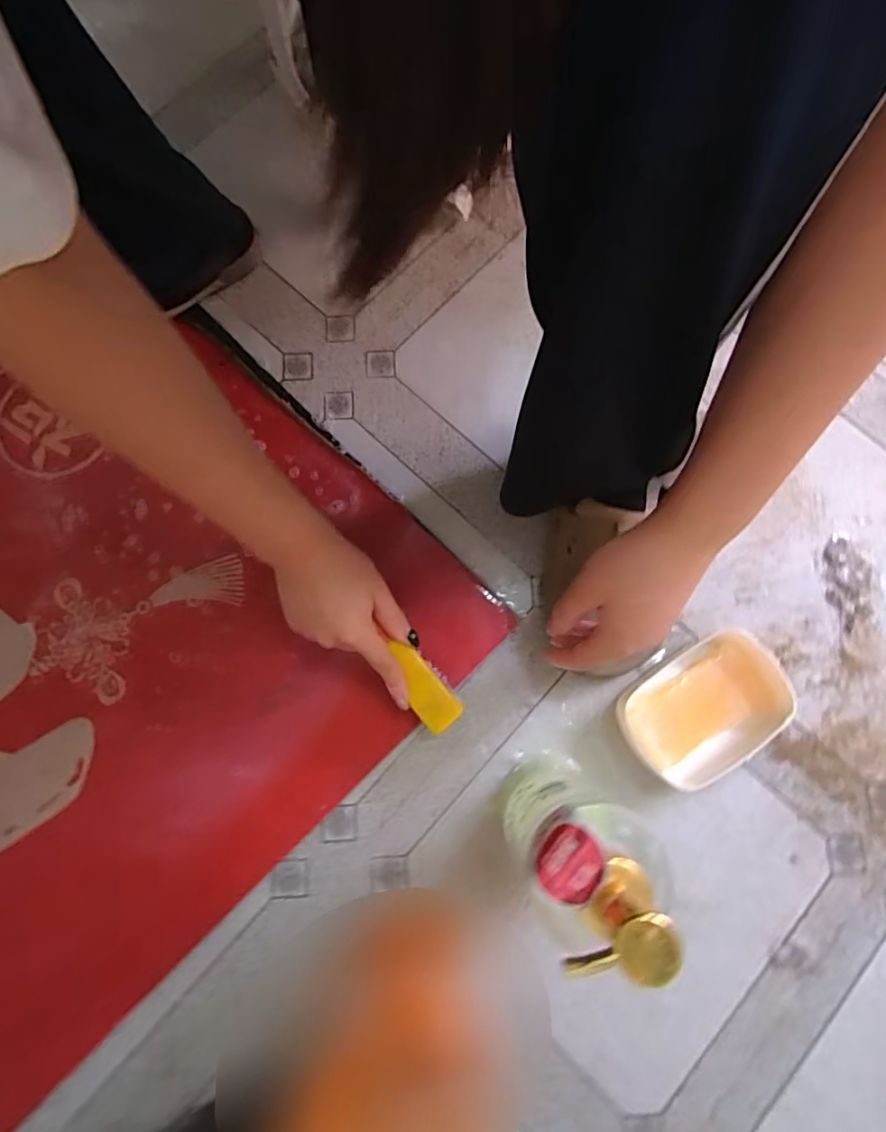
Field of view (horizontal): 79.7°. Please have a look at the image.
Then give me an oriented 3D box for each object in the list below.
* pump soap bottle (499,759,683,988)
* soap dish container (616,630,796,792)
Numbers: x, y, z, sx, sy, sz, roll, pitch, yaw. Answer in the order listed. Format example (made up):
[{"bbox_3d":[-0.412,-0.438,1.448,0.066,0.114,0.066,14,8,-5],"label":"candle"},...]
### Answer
[{"bbox_3d":[0.075,0.161,0.309,0.069,0.217,0.064,-31,81,-5],"label":"pump soap bottle"},{"bbox_3d":[0.203,0.108,0.411,0.122,0.035,0.083,-32,81,-6],"label":"soap dish container"}]

